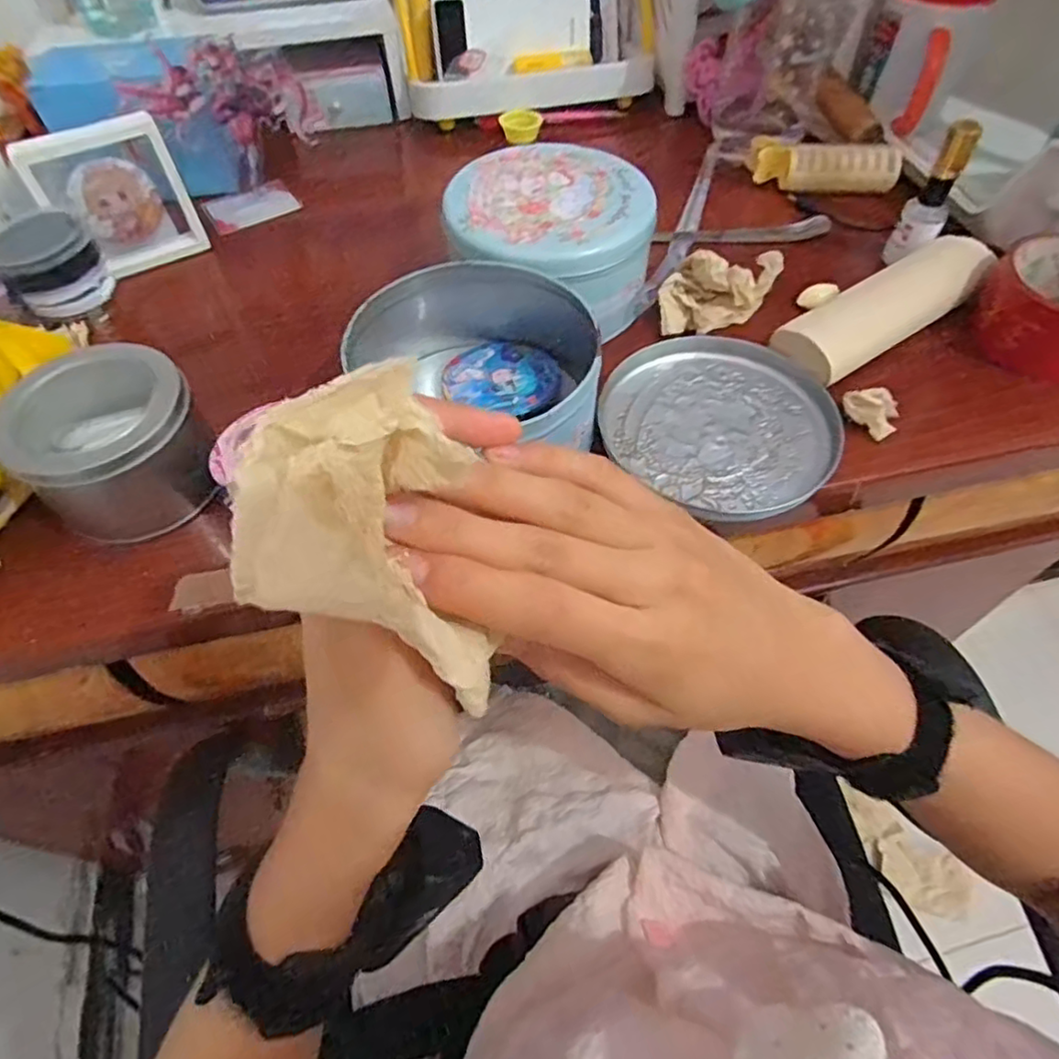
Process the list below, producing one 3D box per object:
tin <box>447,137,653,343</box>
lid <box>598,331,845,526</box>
[{"bbox_3d":[0.016,-0.185,0.413,0.127,0.058,0.120,0,56,1],"label":"tin"},{"bbox_3d":[0.113,-0.067,0.380,0.133,0.011,0.127,0,56,1],"label":"lid"}]

